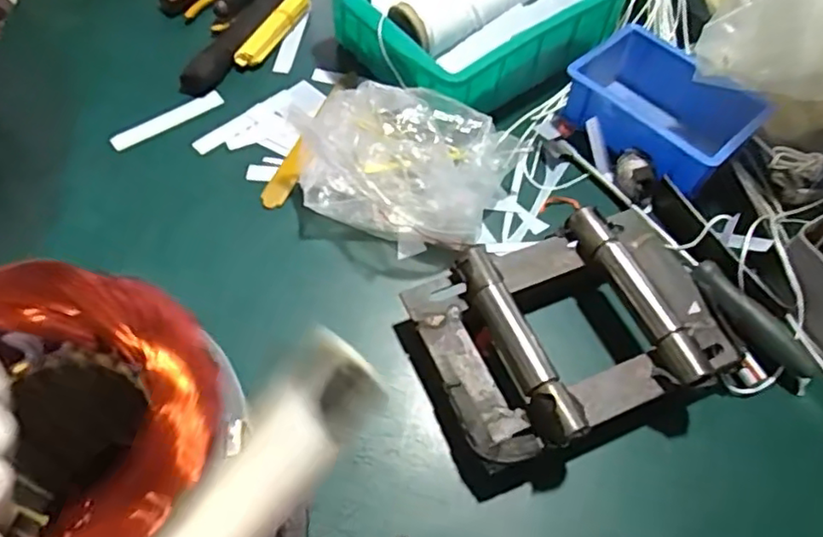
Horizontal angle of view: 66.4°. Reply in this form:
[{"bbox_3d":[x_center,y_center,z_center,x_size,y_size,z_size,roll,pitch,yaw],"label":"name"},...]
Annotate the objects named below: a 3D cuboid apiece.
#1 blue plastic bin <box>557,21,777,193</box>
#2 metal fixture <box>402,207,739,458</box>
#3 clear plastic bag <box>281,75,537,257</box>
[{"bbox_3d":[0.204,-0.132,0.534,0.099,0.056,0.150,-33,65,-21],"label":"blue plastic bin"},{"bbox_3d":[0.108,0.040,0.427,0.197,0.052,0.135,-19,61,-14],"label":"metal fixture"},{"bbox_3d":[-0.004,-0.079,0.474,0.164,0.087,0.102,10,58,3],"label":"clear plastic bag"}]

